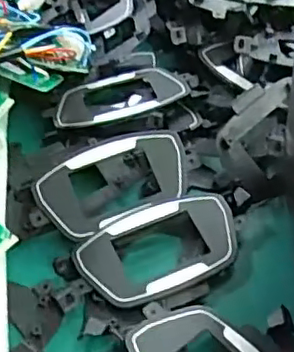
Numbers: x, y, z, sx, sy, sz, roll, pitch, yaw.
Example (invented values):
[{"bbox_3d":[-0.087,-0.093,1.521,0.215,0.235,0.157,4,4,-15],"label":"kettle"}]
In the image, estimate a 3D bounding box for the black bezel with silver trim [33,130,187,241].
[{"bbox_3d":[-0.022,0.005,0.416,0.102,0.020,0.057,-24,73,-10],"label":"black bezel with silver trim"}]

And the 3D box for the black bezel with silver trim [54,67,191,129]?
[{"bbox_3d":[-0.020,-0.063,0.471,0.100,0.010,0.059,-10,46,-2],"label":"black bezel with silver trim"}]

